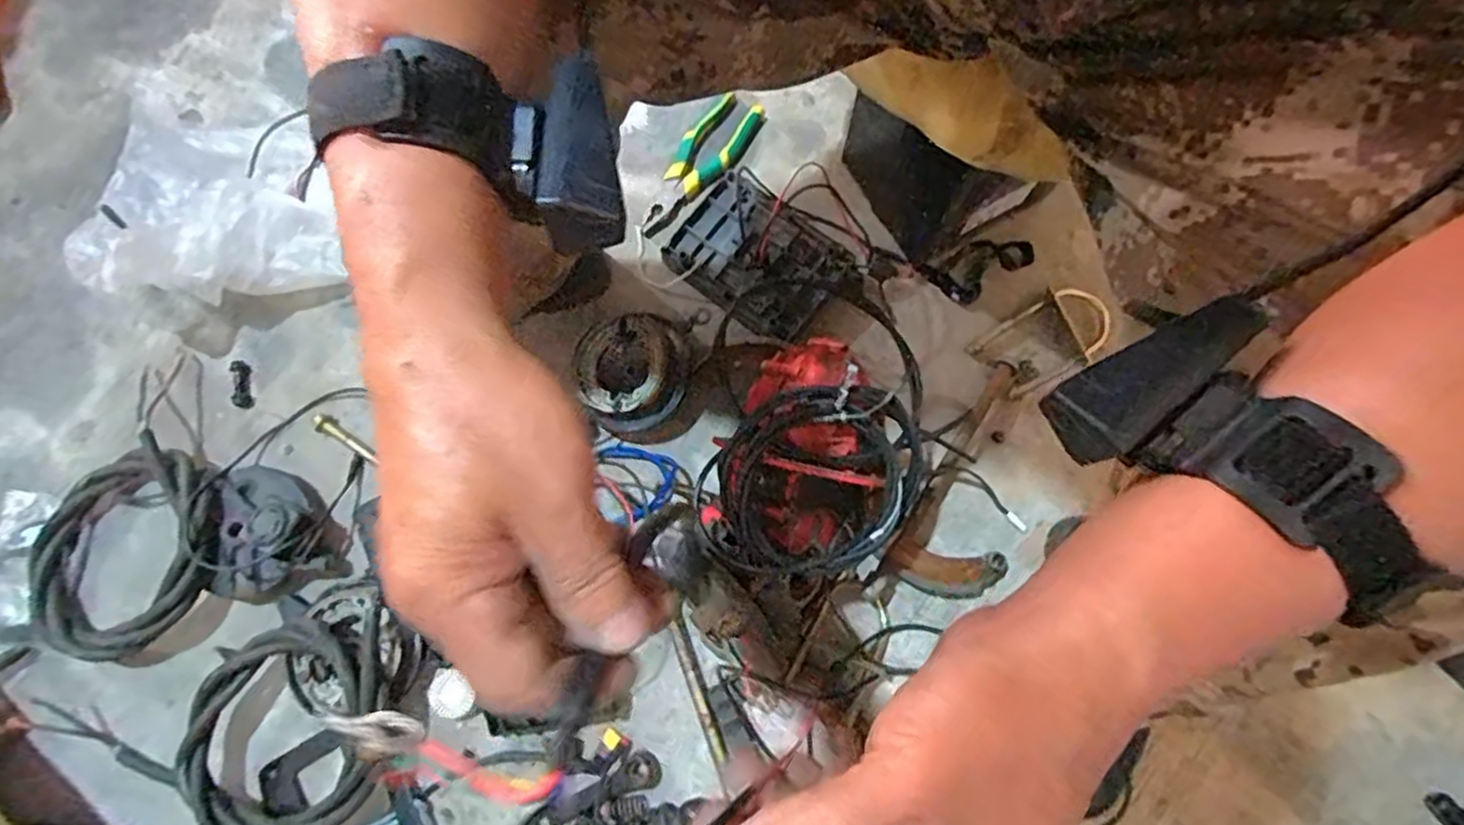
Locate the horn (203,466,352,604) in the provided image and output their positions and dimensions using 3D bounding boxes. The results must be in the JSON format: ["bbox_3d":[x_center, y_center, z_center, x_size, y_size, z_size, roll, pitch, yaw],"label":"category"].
[{"bbox_3d":[-0.443,0.116,0.675,0.115,0.056,0.129,0,76,0],"label":"horn"}]

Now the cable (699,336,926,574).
[{"bbox_3d":[0.072,0.053,0.598,0.176,0.100,0.199,41,87,-23],"label":"cable"}]

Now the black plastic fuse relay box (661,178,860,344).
[{"bbox_3d":[0.026,-0.161,0.746,0.176,0.038,0.133,39,79,9],"label":"black plastic fuse relay box"}]

